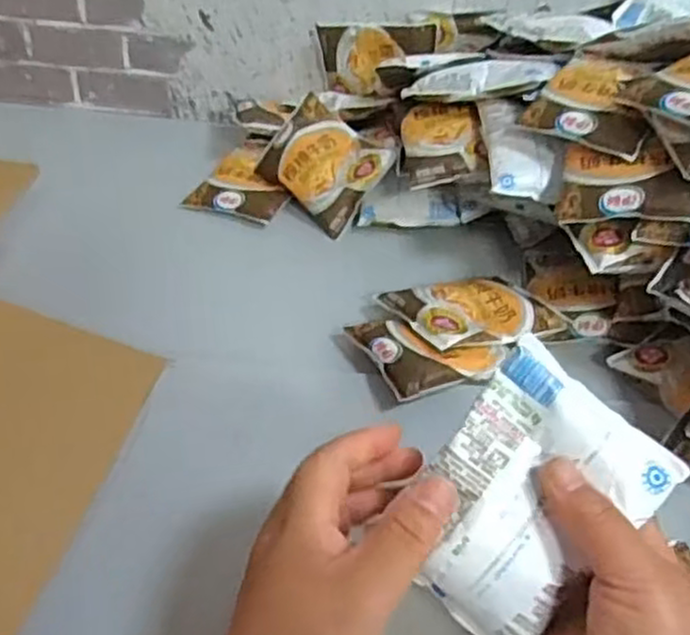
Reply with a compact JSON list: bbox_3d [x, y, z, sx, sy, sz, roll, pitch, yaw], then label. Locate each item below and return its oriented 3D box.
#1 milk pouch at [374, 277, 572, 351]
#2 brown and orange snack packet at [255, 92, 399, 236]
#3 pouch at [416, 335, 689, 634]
[{"bbox_3d":[0.105,-0.009,0.606,0.124,0.022,0.088,-15,44,-21],"label":"milk pouch"},{"bbox_3d":[-0.021,-0.151,0.731,0.095,0.024,0.118,-47,67,-1],"label":"brown and orange snack packet"},{"bbox_3d":[0.084,0.086,0.355,0.095,0.020,0.121,41,83,7],"label":"pouch"}]

